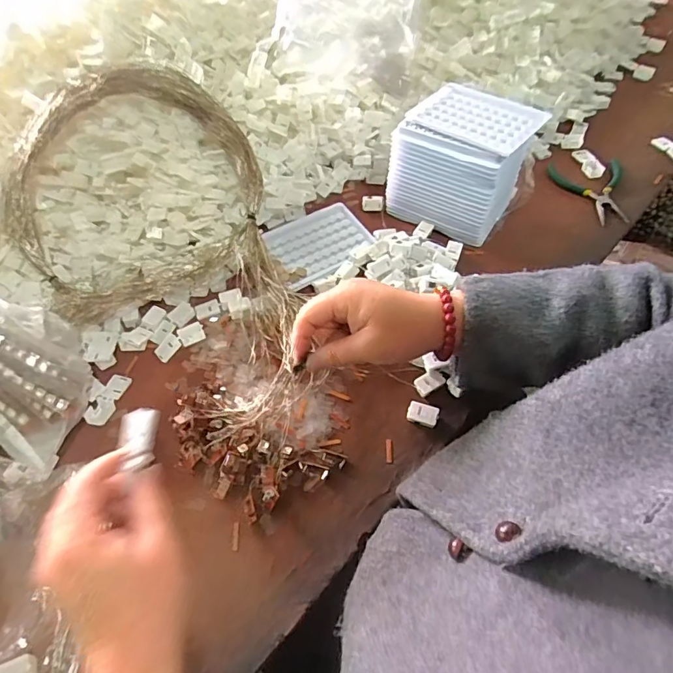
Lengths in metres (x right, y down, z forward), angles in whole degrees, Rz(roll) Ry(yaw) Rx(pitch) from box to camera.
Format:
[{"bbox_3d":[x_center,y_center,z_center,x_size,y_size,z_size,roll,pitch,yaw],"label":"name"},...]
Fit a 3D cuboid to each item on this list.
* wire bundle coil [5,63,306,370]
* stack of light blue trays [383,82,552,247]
[{"bbox_3d":[-0.217,-0.136,0.528,0.279,0.091,0.397,-14,71,-12],"label":"wire bundle coil"},{"bbox_3d":[0.149,-0.206,0.560,0.137,0.111,0.120,26,61,20],"label":"stack of light blue trays"}]

